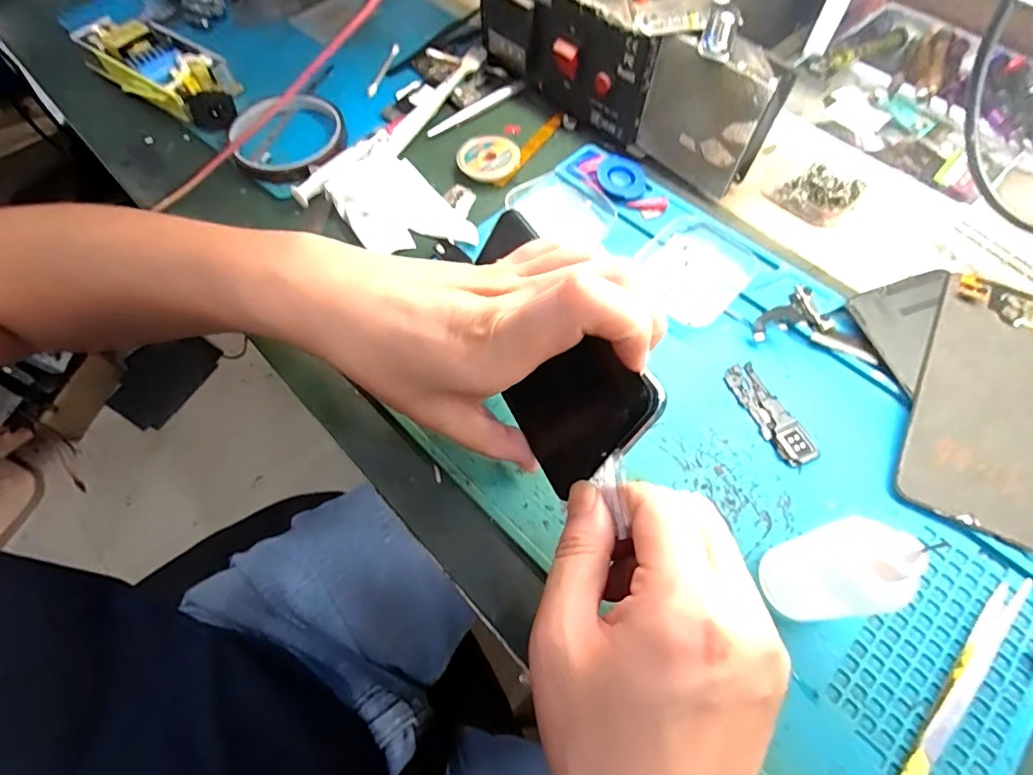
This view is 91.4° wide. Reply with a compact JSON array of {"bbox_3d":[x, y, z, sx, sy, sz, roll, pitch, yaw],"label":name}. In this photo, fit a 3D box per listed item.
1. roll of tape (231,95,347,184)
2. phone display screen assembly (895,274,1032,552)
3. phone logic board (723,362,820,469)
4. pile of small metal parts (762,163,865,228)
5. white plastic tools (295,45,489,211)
[{"bbox_3d":[-0.170,-0.193,0.380,0.078,0.016,0.086,-2,64,0],"label":"roll of tape"},{"bbox_3d":[0.255,0.006,0.270,0.066,0.004,0.147,24,71,15],"label":"phone display screen assembly"},{"bbox_3d":[0.141,0.014,0.280,0.021,0.004,0.064,-21,65,-9],"label":"phone logic board"},{"bbox_3d":[0.212,-0.140,0.357,0.052,0.023,0.036,38,71,18],"label":"pile of small metal parts"},{"bbox_3d":[-0.089,-0.202,0.390,0.025,0.012,0.203,35,70,17],"label":"white plastic tools"}]

